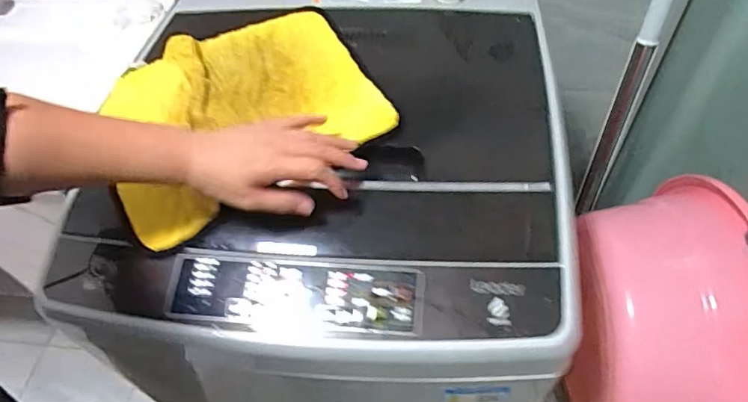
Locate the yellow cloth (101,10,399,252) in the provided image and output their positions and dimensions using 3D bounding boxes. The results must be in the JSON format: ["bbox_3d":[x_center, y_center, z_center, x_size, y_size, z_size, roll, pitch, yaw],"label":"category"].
[{"bbox_3d":[-0.162,-0.115,0.589,0.304,0.046,0.276,-26,59,-8],"label":"yellow cloth"}]

